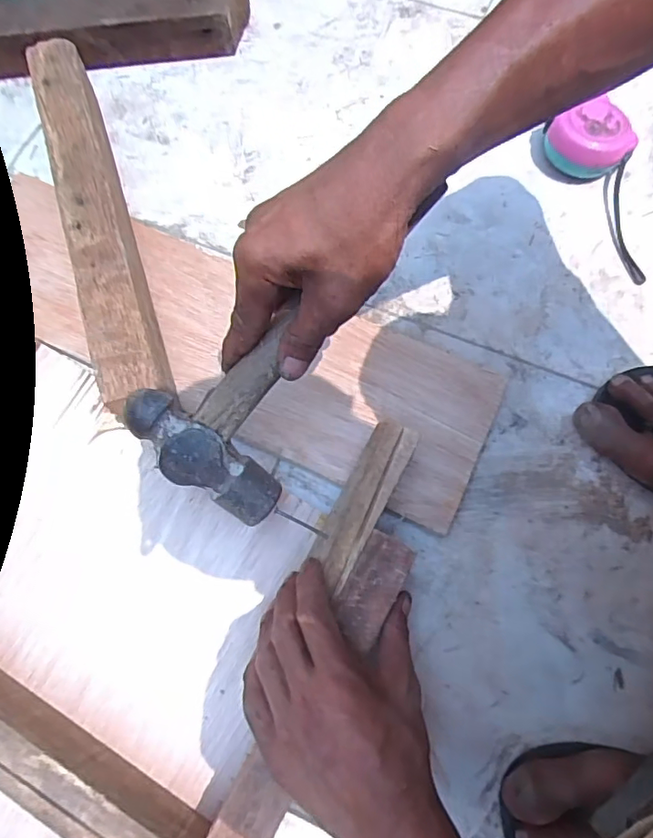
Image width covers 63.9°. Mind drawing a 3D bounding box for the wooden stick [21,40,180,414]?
[{"bbox_3d":[-0.197,-0.173,0.451,0.053,0.038,0.358,-18,73,-5],"label":"wooden stick"}]

